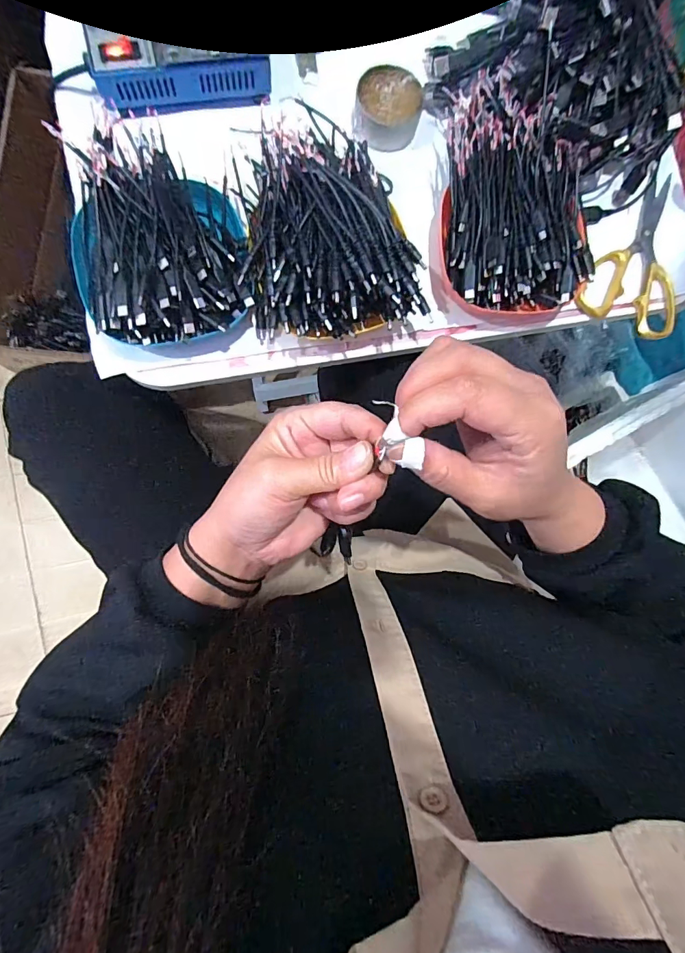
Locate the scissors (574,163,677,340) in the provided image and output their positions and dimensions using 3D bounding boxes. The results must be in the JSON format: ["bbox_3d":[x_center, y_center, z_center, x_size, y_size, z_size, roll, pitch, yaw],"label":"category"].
[{"bbox_3d":[0.314,-0.223,0.441,0.100,0.020,0.175,31,83,-3],"label":"scissors"}]

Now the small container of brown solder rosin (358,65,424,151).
[{"bbox_3d":[0.044,-0.351,0.413,0.059,0.028,0.058,0,86,-6],"label":"small container of brown solder rosin"}]

